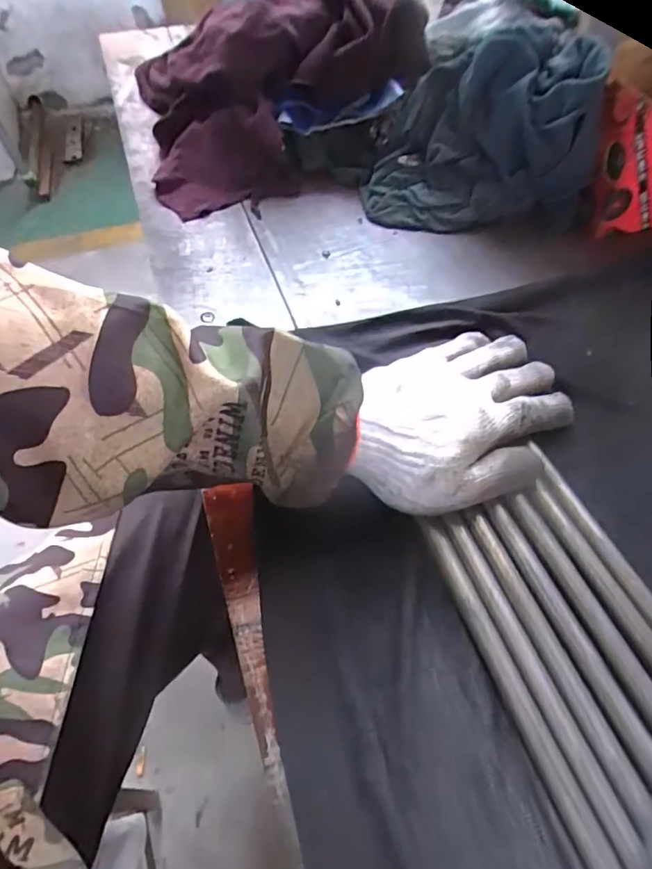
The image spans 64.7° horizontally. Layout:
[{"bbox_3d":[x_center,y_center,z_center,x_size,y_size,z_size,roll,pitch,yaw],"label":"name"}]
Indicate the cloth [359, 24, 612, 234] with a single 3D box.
[{"bbox_3d":[0.141,-0.309,0.511,0.196,0.135,0.146,-3,54,-2],"label":"cloth"}]

